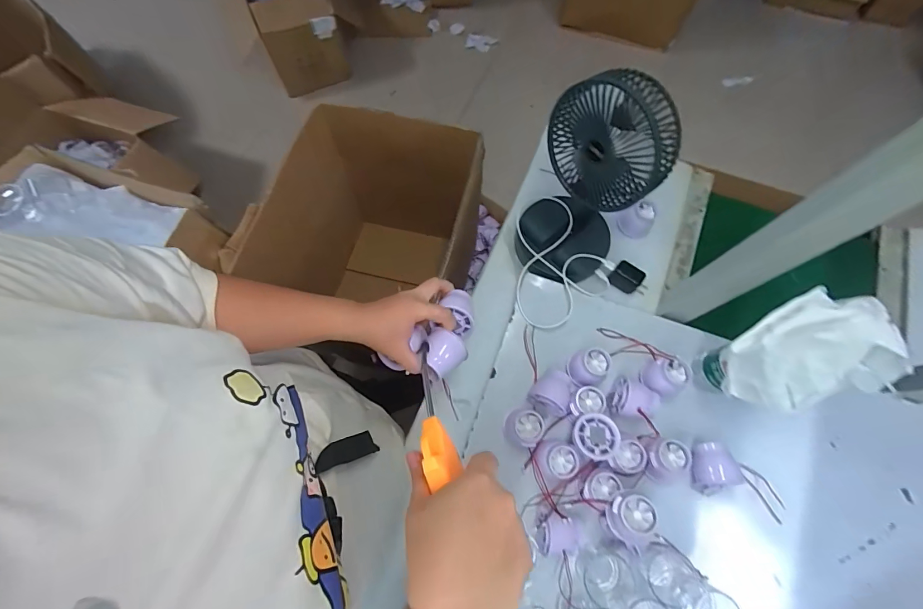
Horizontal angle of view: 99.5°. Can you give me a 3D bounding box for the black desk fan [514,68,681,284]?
[{"bbox_3d":[0.180,-0.162,0.575,0.160,0.295,0.166,15,71,6],"label":"black desk fan"}]

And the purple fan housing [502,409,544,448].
[{"bbox_3d":[0.089,0.178,0.559,0.051,0.049,0.050,0,70,0],"label":"purple fan housing"}]

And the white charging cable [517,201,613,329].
[{"bbox_3d":[0.175,-0.074,0.672,0.160,0.026,0.246,2,70,1],"label":"white charging cable"}]

